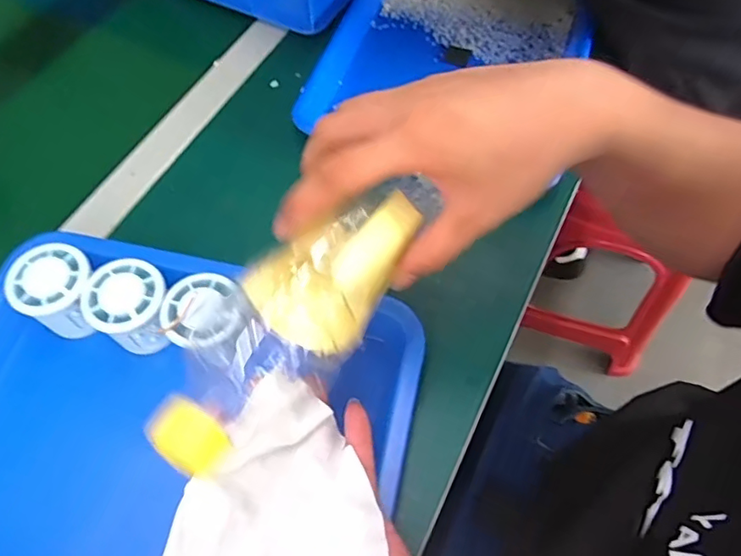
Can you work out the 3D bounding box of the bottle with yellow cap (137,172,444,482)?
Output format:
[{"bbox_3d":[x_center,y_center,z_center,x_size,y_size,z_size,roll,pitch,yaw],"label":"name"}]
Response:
[{"bbox_3d":[-0.030,0.012,0.278,0.053,0.049,0.188,33,59,17],"label":"bottle with yellow cap"}]

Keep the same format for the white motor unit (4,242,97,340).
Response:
[{"bbox_3d":[-0.233,0.012,0.422,0.058,0.051,0.055,0,61,1],"label":"white motor unit"}]

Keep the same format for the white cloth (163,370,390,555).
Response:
[{"bbox_3d":[-0.042,0.124,0.291,0.112,0.028,0.133,14,50,-17],"label":"white cloth"}]

